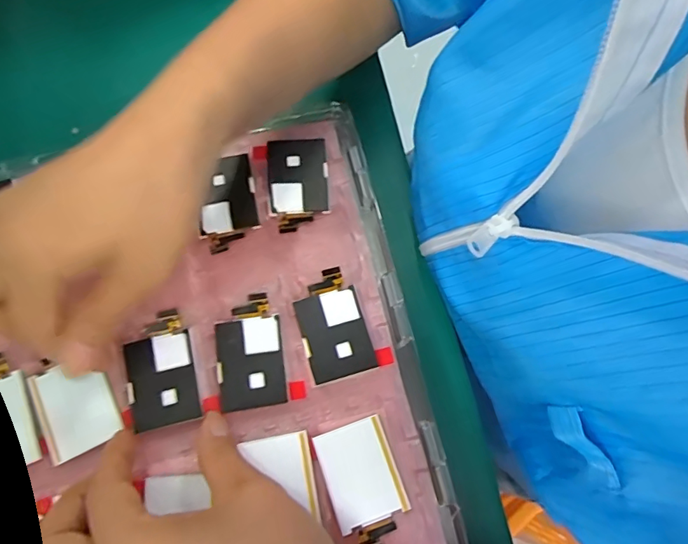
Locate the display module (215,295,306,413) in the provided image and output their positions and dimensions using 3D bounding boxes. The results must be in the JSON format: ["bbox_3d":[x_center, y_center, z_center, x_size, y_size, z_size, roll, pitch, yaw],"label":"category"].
[{"bbox_3d":[-0.046,0.041,0.250,0.040,0.006,0.057,-11,74,-5],"label":"display module"}]

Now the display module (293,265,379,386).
[{"bbox_3d":[-0.006,0.028,0.253,0.033,0.004,0.057,-16,75,-6],"label":"display module"}]

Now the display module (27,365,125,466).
[{"bbox_3d":[-0.134,0.066,0.237,0.038,0.005,0.044,-27,76,-9],"label":"display module"}]

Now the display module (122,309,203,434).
[{"bbox_3d":[-0.094,0.050,0.245,0.033,0.005,0.056,-13,74,-5],"label":"display module"}]

